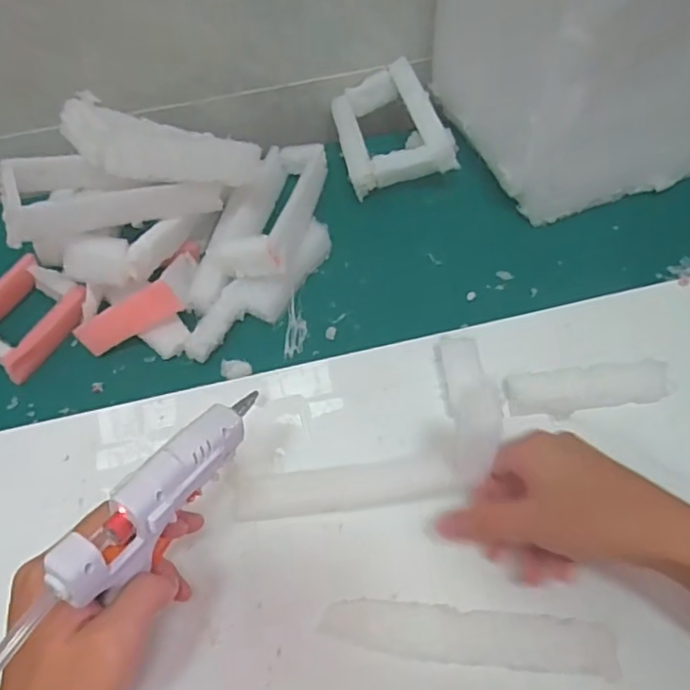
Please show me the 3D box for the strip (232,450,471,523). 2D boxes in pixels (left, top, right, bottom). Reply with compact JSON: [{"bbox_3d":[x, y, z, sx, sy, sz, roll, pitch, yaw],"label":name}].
[{"bbox_3d":[0.004,0.097,0.412,0.158,0.014,0.032,-7,56,-2],"label":"strip"}]

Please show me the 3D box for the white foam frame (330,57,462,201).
[{"bbox_3d":[0.042,-0.220,0.598,0.099,0.029,0.144,-21,59,8],"label":"white foam frame"}]

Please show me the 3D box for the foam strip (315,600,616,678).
[{"bbox_3d":[0.071,0.172,0.352,0.166,0.010,0.030,4,56,6],"label":"foam strip"}]

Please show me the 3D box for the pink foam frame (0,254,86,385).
[{"bbox_3d":[-0.265,-0.023,0.494,0.075,0.033,0.088,31,62,22],"label":"pink foam frame"}]

